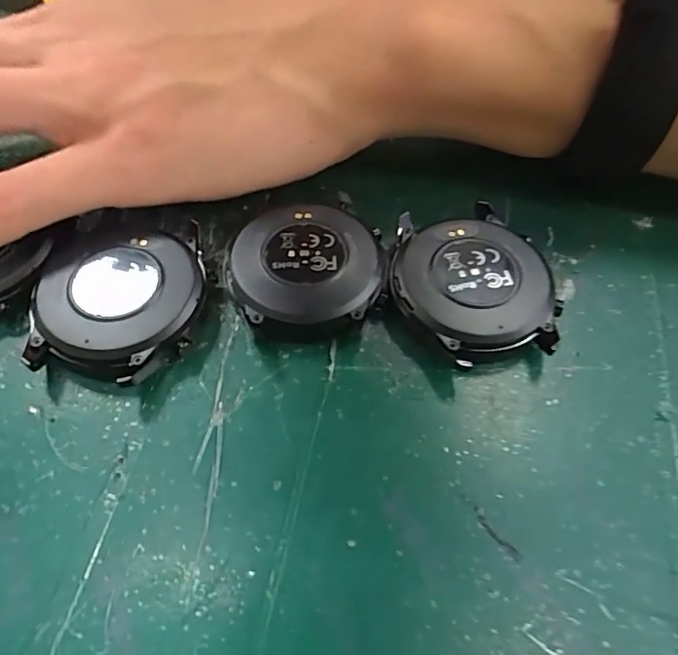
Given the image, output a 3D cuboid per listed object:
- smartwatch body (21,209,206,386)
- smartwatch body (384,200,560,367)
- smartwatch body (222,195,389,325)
[{"bbox_3d":[-0.059,-0.011,0.151,0.042,0.013,0.051,2,55,-3],"label":"smartwatch body"},{"bbox_3d":[0.036,-0.013,0.154,0.043,0.012,0.051,-4,56,-8],"label":"smartwatch body"},{"bbox_3d":[-0.009,-0.018,0.157,0.043,0.012,0.040,6,55,0],"label":"smartwatch body"}]

